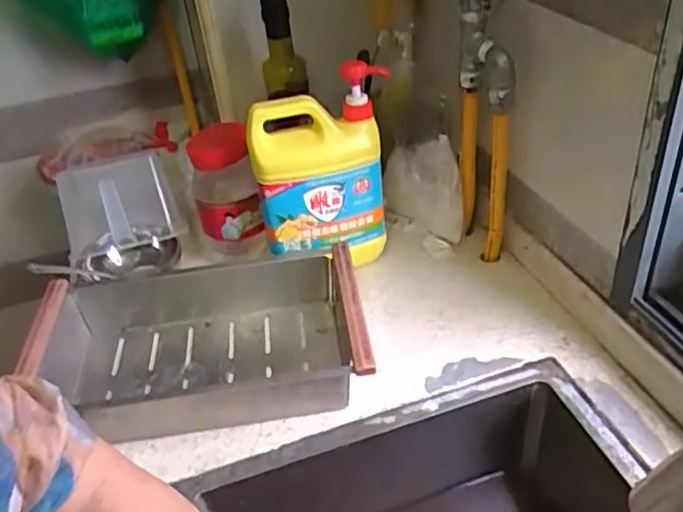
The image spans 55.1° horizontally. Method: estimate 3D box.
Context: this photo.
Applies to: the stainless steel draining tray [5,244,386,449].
[{"bbox_3d":[-0.150,0.082,0.699,0.335,0.074,0.229,-8,38,-2],"label":"stainless steel draining tray"}]

